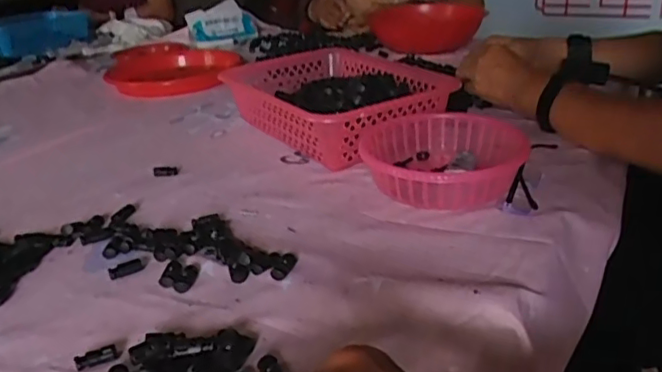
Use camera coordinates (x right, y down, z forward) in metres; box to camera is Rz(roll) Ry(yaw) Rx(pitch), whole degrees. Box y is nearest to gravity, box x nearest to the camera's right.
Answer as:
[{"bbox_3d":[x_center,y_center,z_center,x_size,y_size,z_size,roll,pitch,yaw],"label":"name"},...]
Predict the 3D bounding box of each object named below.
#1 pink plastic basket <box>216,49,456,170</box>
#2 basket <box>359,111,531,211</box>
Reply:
[{"bbox_3d":[-0.006,-0.111,0.799,0.204,0.090,0.316,-17,29,-28],"label":"pink plastic basket"},{"bbox_3d":[0.121,-0.030,0.643,0.168,0.063,0.185,3,26,13],"label":"basket"}]

